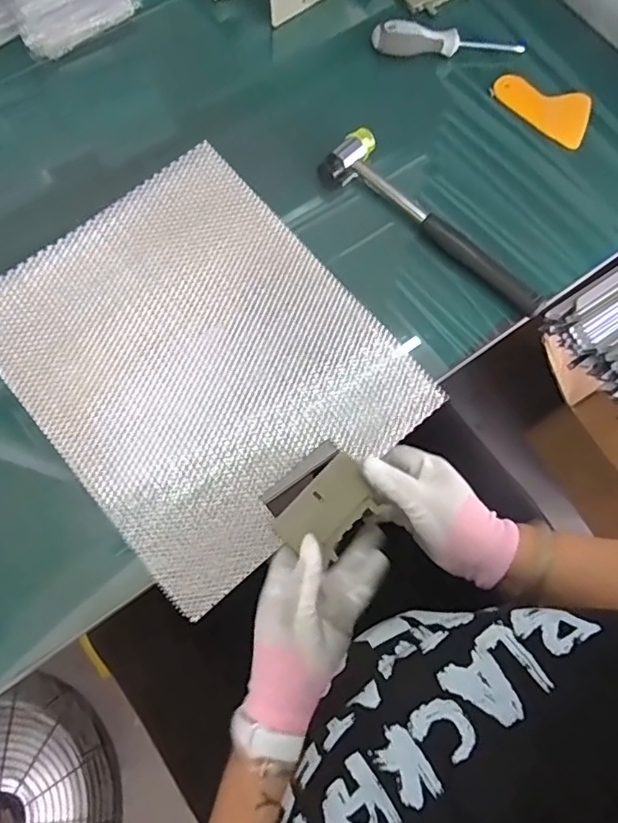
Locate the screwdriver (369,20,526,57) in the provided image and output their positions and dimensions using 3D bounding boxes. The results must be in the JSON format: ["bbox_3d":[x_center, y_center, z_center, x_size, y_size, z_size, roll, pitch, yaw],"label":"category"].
[{"bbox_3d":[0.148,-0.388,0.559,0.162,0.032,0.022,-4,75,-3],"label":"screwdriver"}]

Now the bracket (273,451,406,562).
[{"bbox_3d":[0.018,0.079,0.437,0.051,0.009,0.081,44,78,10],"label":"bracket"}]

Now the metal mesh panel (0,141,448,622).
[{"bbox_3d":[-0.093,-0.046,0.458,0.267,0.014,0.320,-40,82,-11],"label":"metal mesh panel"}]

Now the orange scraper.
[{"bbox_3d":[0.249,-0.324,0.560,0.107,0.008,0.062,41,77,9],"label":"orange scraper"}]

